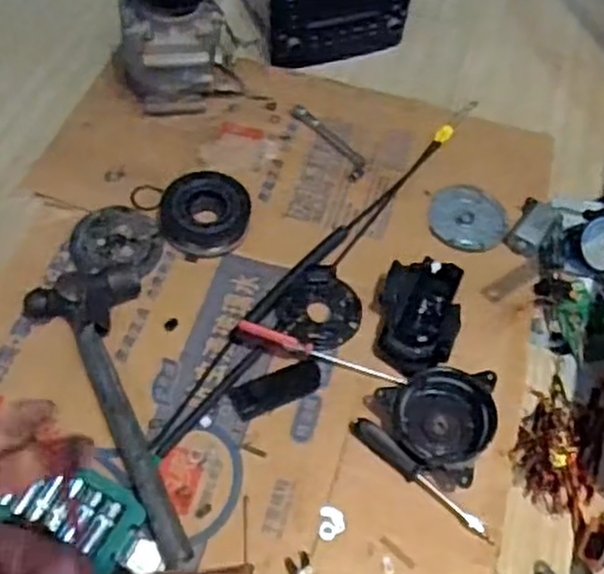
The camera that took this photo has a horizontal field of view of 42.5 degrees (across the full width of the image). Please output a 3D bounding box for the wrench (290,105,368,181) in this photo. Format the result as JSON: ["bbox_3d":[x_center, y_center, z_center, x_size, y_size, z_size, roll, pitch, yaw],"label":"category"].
[{"bbox_3d":[0.038,-0.195,1.022,0.034,0.010,0.146,-28,59,-20],"label":"wrench"}]

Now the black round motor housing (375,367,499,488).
[{"bbox_3d":[0.136,0.141,0.775,0.112,0.044,0.110,1,53,-1],"label":"black round motor housing"}]

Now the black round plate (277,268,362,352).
[{"bbox_3d":[0.022,0.027,0.869,0.086,0.020,0.099,32,59,20],"label":"black round plate"}]

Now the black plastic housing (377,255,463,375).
[{"bbox_3d":[0.127,0.035,0.846,0.084,0.063,0.132,9,56,0],"label":"black plastic housing"}]

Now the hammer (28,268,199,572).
[{"bbox_3d":[-0.180,0.120,0.772,0.118,0.044,0.331,-19,57,-15],"label":"hammer"}]

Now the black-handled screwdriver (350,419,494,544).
[{"bbox_3d":[0.117,0.186,0.766,0.170,0.015,0.019,36,61,23],"label":"black-handled screwdriver"}]

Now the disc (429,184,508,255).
[{"bbox_3d":[0.209,-0.089,0.973,0.097,0.004,0.100,1,53,-1],"label":"disc"}]

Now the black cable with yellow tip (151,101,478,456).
[{"bbox_3d":[0.040,-0.050,0.923,0.038,0.018,0.630,31,58,20],"label":"black cable with yellow tip"}]

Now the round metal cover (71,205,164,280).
[{"bbox_3d":[-0.215,-0.052,0.904,0.101,0.027,0.101,1,53,-1],"label":"round metal cover"}]

